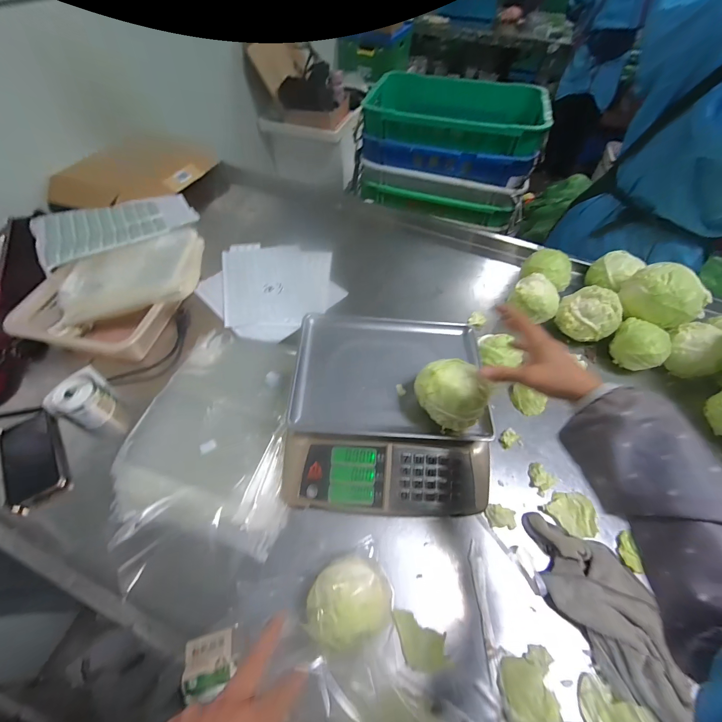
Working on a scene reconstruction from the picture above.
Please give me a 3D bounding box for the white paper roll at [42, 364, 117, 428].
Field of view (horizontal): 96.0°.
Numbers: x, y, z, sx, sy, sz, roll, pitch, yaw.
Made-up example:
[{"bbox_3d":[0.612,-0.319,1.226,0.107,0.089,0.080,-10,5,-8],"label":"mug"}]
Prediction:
[{"bbox_3d":[-0.521,0.076,0.619,0.098,0.070,0.093,2,54,-3],"label":"white paper roll"}]

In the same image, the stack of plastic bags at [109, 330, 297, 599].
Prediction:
[{"bbox_3d":[-0.280,0.122,0.606,0.283,0.031,0.434,-1,54,-6],"label":"stack of plastic bags"}]

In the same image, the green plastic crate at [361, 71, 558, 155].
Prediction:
[{"bbox_3d":[0.325,-0.866,1.137,0.592,0.112,0.374,15,56,8],"label":"green plastic crate"}]

